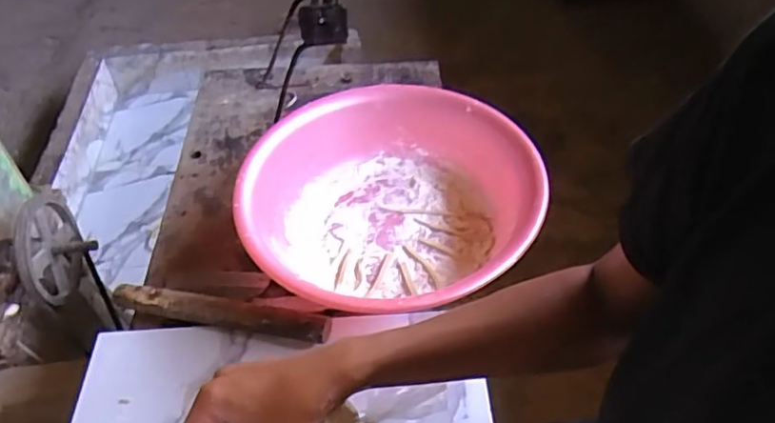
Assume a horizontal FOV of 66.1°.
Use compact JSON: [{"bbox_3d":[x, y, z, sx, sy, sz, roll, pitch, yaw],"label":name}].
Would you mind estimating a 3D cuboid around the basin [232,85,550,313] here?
[{"bbox_3d":[0.010,-0.017,0.862,0.393,0.164,0.409,-2,46,2],"label":"basin"}]

